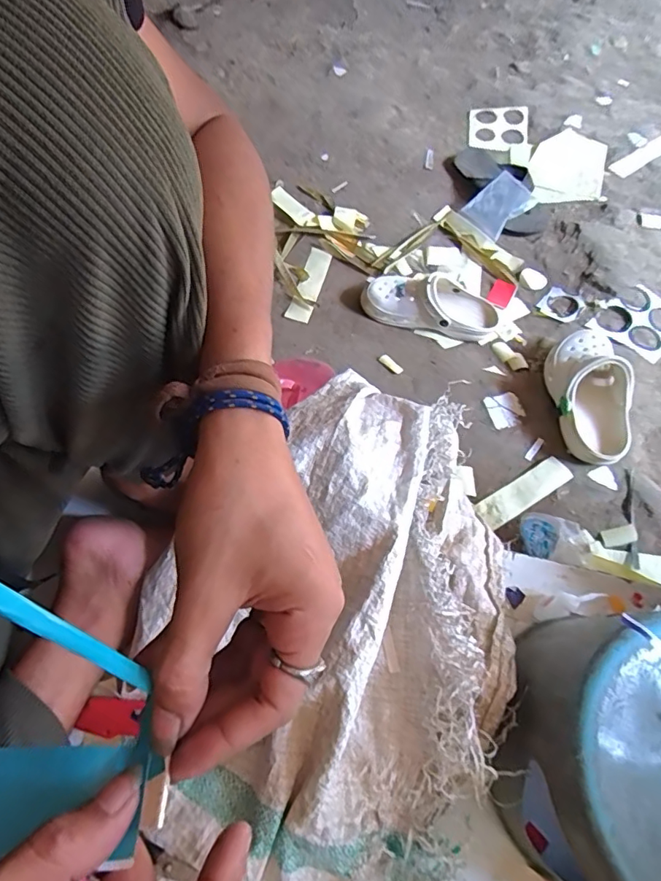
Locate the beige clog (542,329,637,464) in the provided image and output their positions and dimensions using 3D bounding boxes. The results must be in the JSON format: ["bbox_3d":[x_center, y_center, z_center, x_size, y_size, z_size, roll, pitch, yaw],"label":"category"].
[{"bbox_3d":[0.411,-0.077,0.791,0.109,0.083,0.246,5,66,-2],"label":"beige clog"}]

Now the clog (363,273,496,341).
[{"bbox_3d":[0.185,-0.261,0.901,0.247,0.071,0.107,13,66,1],"label":"clog"}]

